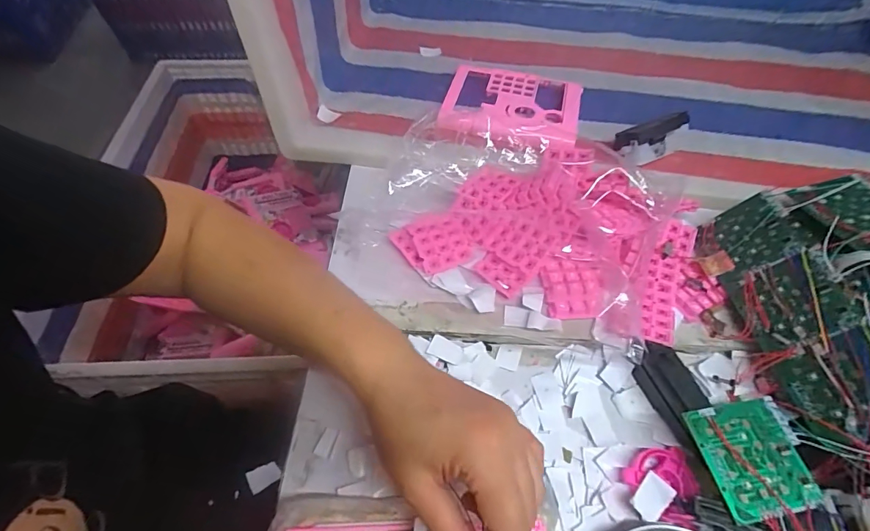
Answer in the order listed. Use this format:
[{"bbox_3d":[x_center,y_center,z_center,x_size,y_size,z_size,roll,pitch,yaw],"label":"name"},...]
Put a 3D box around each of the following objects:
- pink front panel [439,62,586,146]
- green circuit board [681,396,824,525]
[{"bbox_3d":[0.092,-0.193,0.504,0.162,0.024,0.146,13,50,10],"label":"pink front panel"},{"bbox_3d":[0.227,0.135,0.295,0.071,0.006,0.072,-9,56,-5],"label":"green circuit board"}]

